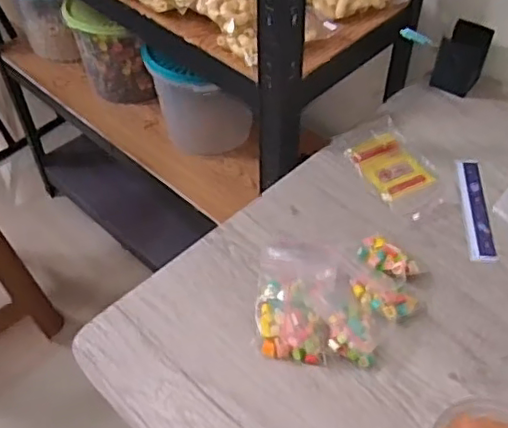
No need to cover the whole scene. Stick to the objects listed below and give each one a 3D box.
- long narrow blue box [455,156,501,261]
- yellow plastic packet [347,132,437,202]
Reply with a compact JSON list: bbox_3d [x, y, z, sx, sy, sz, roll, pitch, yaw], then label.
[{"bbox_3d":[0.265,-0.008,0.721,0.031,0.006,0.156,4,49,4],"label":"long narrow blue box"},{"bbox_3d":[0.172,-0.064,0.759,0.077,0.016,0.095,-24,53,-19],"label":"yellow plastic packet"}]

